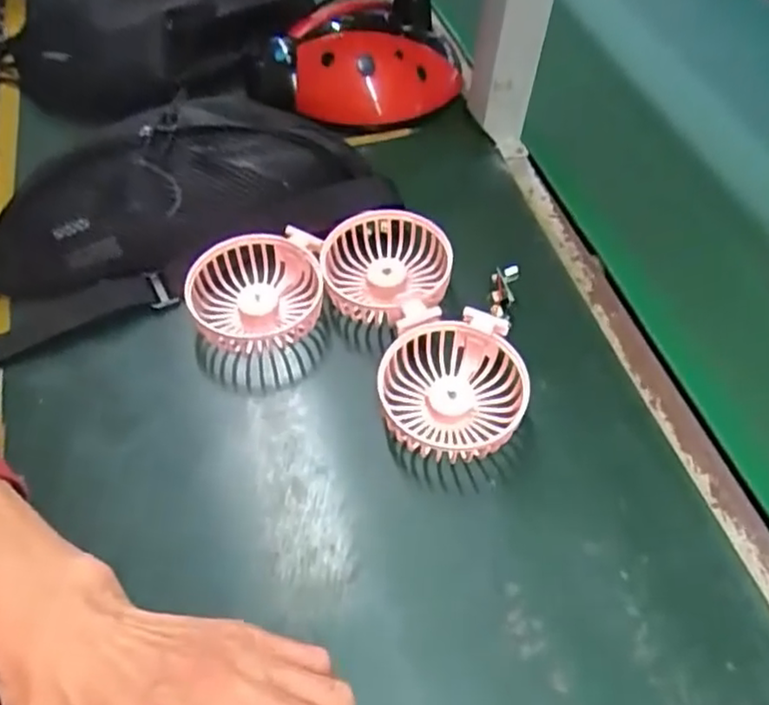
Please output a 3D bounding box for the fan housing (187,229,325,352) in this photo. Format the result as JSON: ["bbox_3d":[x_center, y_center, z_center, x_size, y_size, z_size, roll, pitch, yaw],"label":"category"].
[{"bbox_3d":[-0.085,-0.038,0.466,0.091,0.042,0.083,1,55,-2],"label":"fan housing"}]

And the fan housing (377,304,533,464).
[{"bbox_3d":[0.045,0.020,0.423,0.084,0.039,0.090,1,55,-2],"label":"fan housing"}]

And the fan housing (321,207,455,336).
[{"bbox_3d":[0.008,-0.059,0.473,0.095,0.029,0.087,33,60,19],"label":"fan housing"}]

